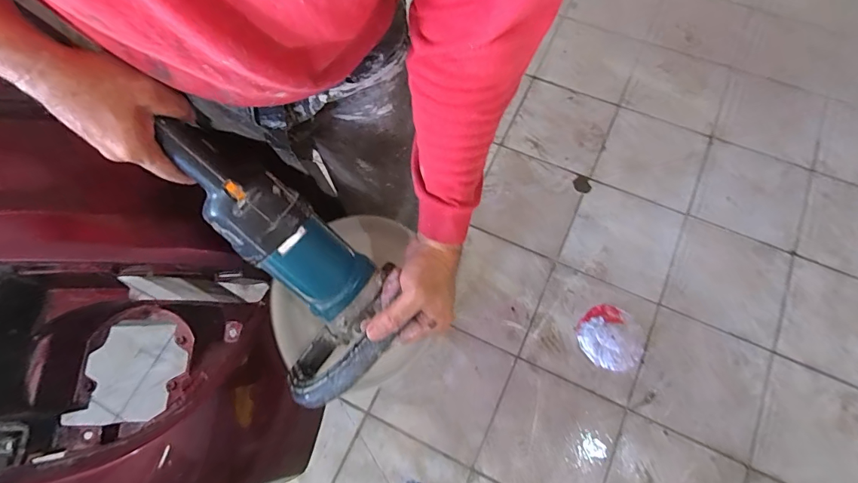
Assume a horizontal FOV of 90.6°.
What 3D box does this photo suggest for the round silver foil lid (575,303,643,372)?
[{"bbox_3d":[0.485,0.256,1.133,0.169,0.022,0.158,0,71,1],"label":"round silver foil lid"}]

